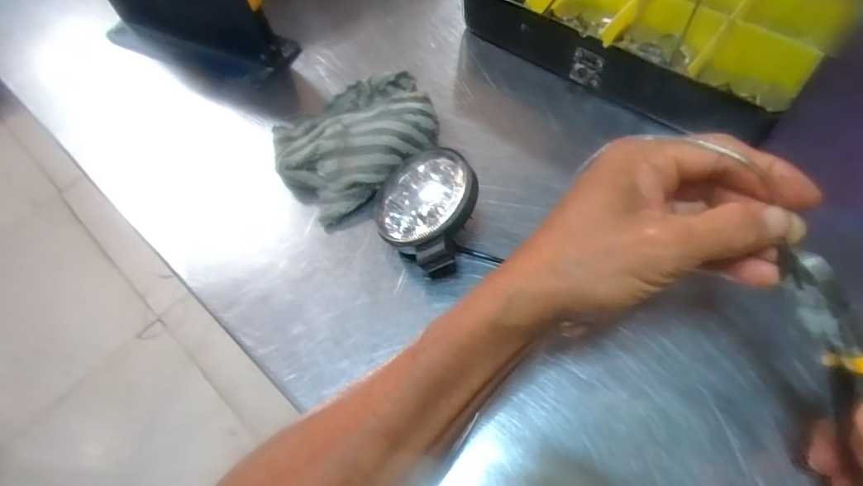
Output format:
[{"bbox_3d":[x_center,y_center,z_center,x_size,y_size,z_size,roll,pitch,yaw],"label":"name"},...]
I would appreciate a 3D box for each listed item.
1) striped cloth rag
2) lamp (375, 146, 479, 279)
[{"bbox_3d":[-0.063,-0.089,0.384,0.130,0.044,0.114,-29,62,-12],"label":"striped cloth rag"},{"bbox_3d":[-0.002,-0.023,0.335,0.072,0.055,0.090,-32,63,-14],"label":"lamp"}]

